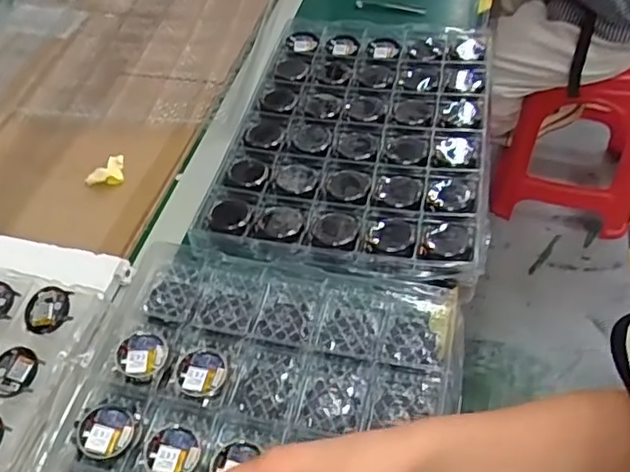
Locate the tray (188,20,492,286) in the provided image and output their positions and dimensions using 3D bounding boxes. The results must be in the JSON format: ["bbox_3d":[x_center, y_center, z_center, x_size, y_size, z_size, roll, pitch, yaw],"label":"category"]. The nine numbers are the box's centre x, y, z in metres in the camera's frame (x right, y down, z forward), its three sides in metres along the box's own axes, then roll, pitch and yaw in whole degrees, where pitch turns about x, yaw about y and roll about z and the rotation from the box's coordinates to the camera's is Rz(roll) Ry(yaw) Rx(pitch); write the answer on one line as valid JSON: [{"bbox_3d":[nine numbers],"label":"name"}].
[{"bbox_3d":[0.056,-0.129,0.740,0.294,0.022,0.419,7,50,10],"label":"tray"}]

